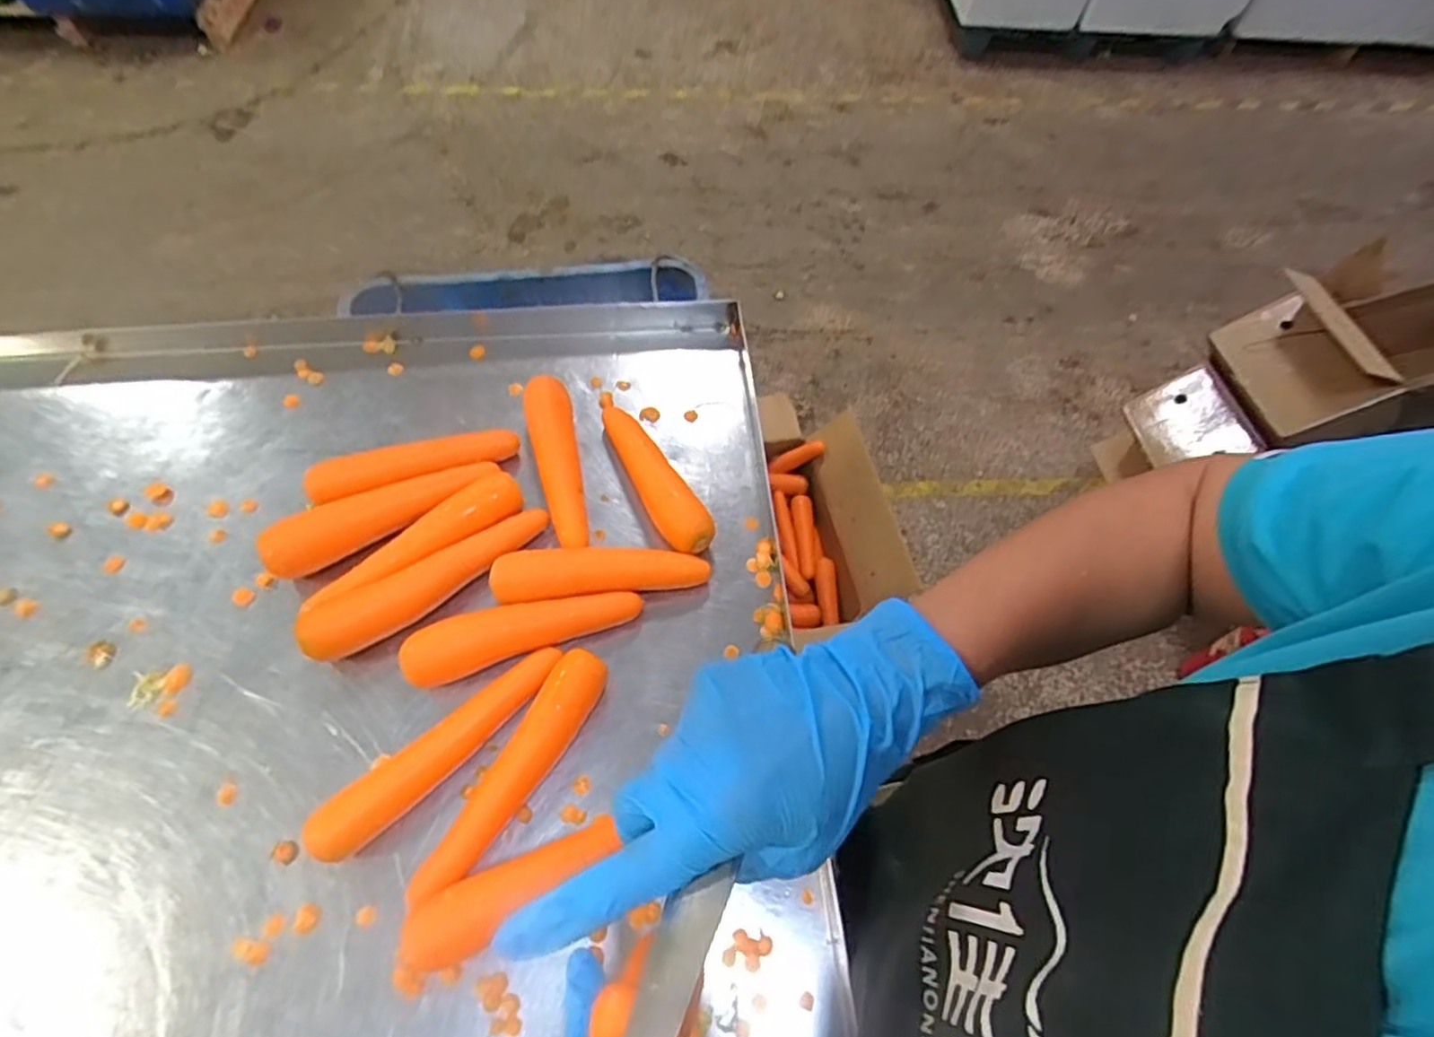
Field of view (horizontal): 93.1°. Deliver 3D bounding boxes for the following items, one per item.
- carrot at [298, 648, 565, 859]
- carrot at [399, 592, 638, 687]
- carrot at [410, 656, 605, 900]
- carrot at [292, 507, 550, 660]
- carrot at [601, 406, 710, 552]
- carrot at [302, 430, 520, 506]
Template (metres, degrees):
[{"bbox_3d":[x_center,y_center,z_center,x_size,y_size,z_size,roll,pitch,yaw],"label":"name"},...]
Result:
[{"bbox_3d":[-0.195,0.168,0.496,0.196,0.034,0.036,-37,69,-20],"label":"carrot"},{"bbox_3d":[-0.154,0.086,0.540,0.185,0.040,0.048,-18,64,-12],"label":"carrot"},{"bbox_3d":[-0.140,0.183,0.494,0.041,0.038,0.187,24,63,10],"label":"carrot"},{"bbox_3d":[-0.230,0.052,0.553,0.201,0.035,0.043,-29,67,-17],"label":"carrot"},{"bbox_3d":[-0.060,-0.041,0.608,0.042,0.042,0.176,-28,67,-17],"label":"carrot"},{"bbox_3d":[-0.267,-0.049,0.604,0.175,0.039,0.029,-19,64,-13],"label":"carrot"}]

